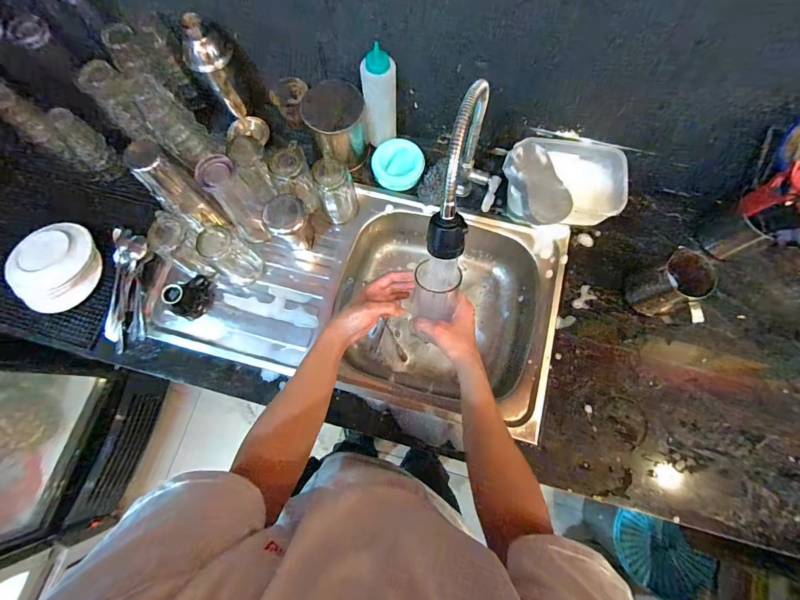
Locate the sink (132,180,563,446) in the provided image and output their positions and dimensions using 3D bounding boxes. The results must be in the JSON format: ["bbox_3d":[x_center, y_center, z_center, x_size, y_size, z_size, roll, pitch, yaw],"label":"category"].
[{"bbox_3d":[-0.069,-0.015,0.740,0.724,0.141,0.400,14,77,5],"label":"sink"}]

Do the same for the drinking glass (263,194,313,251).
[{"bbox_3d":[-0.198,-0.137,0.659,0.071,0.103,0.066,0,76,1],"label":"drinking glass"}]

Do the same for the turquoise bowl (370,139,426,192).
[{"bbox_3d":[-0.004,-0.272,0.734,0.100,0.044,0.095,0,76,1],"label":"turquoise bowl"}]

